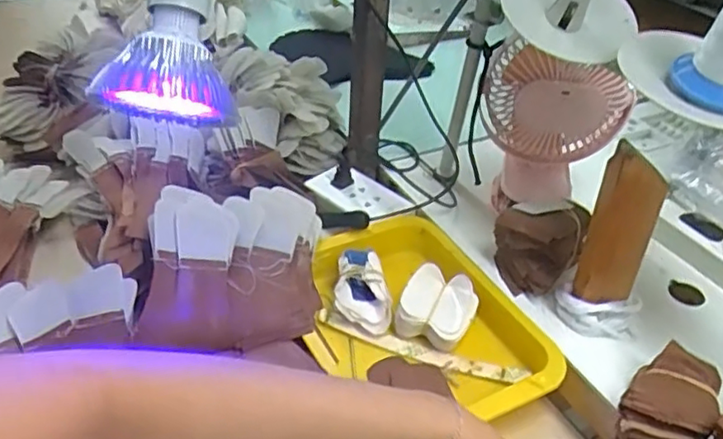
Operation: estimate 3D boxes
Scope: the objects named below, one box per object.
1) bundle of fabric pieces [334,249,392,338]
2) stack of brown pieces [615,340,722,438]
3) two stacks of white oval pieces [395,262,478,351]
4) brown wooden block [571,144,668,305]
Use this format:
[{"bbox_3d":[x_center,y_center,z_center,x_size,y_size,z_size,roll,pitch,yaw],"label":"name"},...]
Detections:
[{"bbox_3d":[0.000,0.073,0.629,0.052,0.042,0.086,-1,38,-5],"label":"bundle of fabric pieces"},{"bbox_3d":[0.242,0.149,0.494,0.062,0.052,0.084,25,43,26],"label":"stack of brown pieces"},{"bbox_3d":[0.074,0.085,0.604,0.067,0.048,0.062,19,42,21],"label":"two stacks of white oval pieces"},{"bbox_3d":[0.220,0.009,0.530,0.051,0.159,0.022,16,40,16],"label":"brown wooden block"}]

